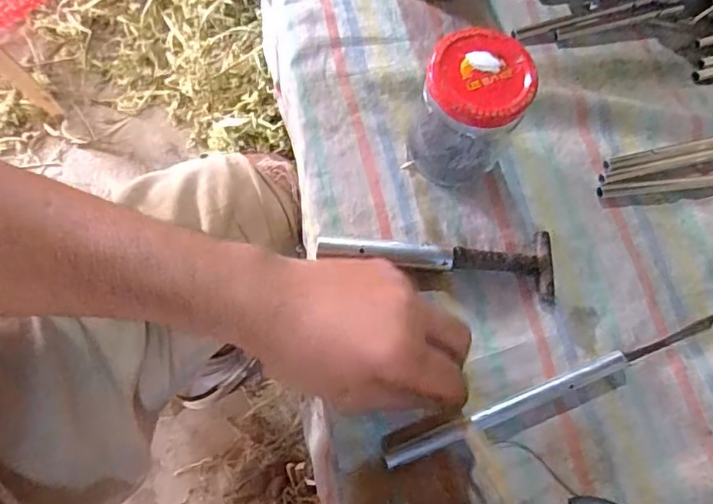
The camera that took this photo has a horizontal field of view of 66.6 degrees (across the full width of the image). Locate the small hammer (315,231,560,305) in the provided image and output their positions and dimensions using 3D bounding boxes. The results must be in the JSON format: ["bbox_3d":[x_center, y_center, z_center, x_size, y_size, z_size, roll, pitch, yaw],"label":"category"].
[{"bbox_3d":[0.054,0.007,0.362,0.157,0.020,0.044,1,67,-2],"label":"small hammer"}]

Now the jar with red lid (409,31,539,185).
[{"bbox_3d":[0.073,-0.089,0.357,0.061,0.091,0.059,2,69,-5],"label":"jar with red lid"}]

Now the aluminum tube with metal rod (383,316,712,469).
[{"bbox_3d":[0.127,0.086,0.344,0.234,0.009,0.011,-20,69,-10],"label":"aluminum tube with metal rod"}]

